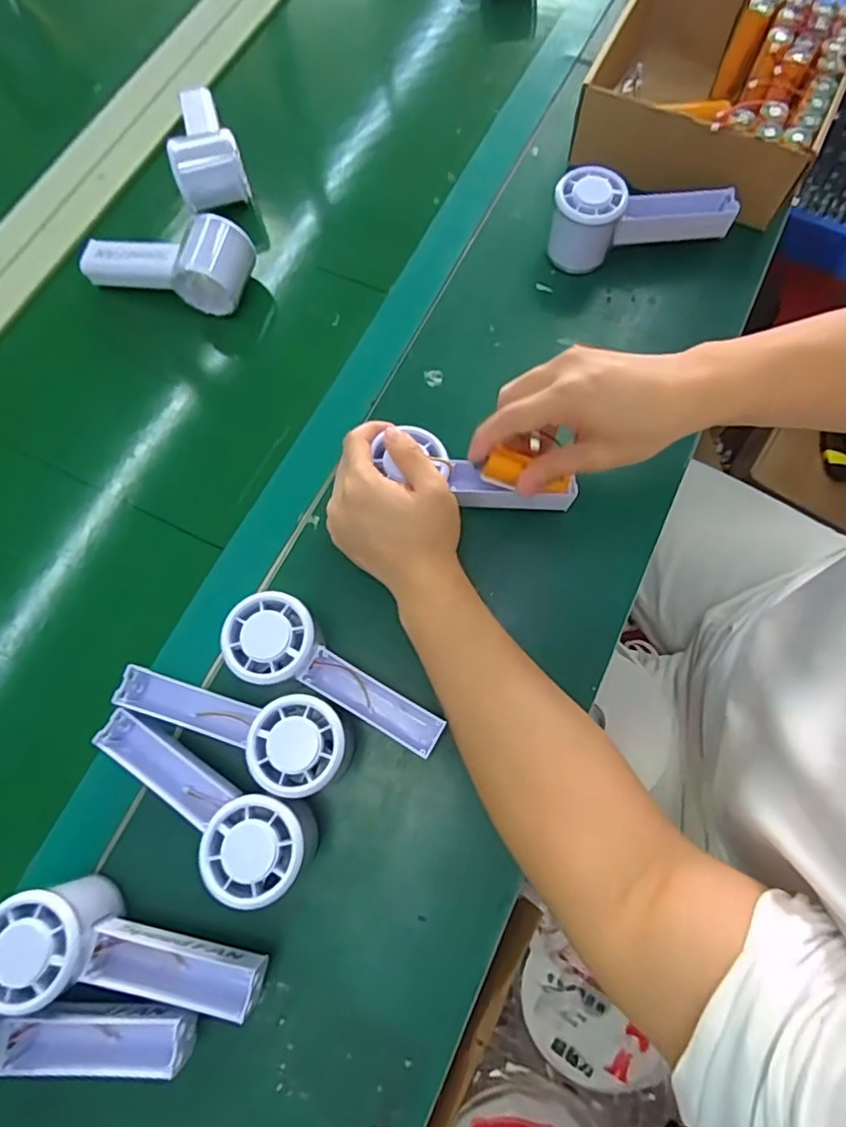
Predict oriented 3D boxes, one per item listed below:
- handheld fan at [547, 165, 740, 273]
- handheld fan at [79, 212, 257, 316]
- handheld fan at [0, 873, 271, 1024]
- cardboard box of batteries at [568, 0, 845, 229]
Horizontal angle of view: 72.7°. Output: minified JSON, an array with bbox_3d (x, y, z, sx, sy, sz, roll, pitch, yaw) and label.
[{"bbox_3d":[0.185,-0.288,0.487,0.153,0.065,0.054,0,75,2],"label":"handheld fan"},{"bbox_3d":[-0.223,-0.262,0.492,0.154,0.050,0.064,8,75,4],"label":"handheld fan"},{"bbox_3d":[-0.171,0.229,0.336,0.157,0.061,0.056,17,76,-7],"label":"handheld fan"},{"bbox_3d":[0.258,-0.427,0.521,0.201,0.083,0.192,25,77,8],"label":"cardboard box of batteries"}]

